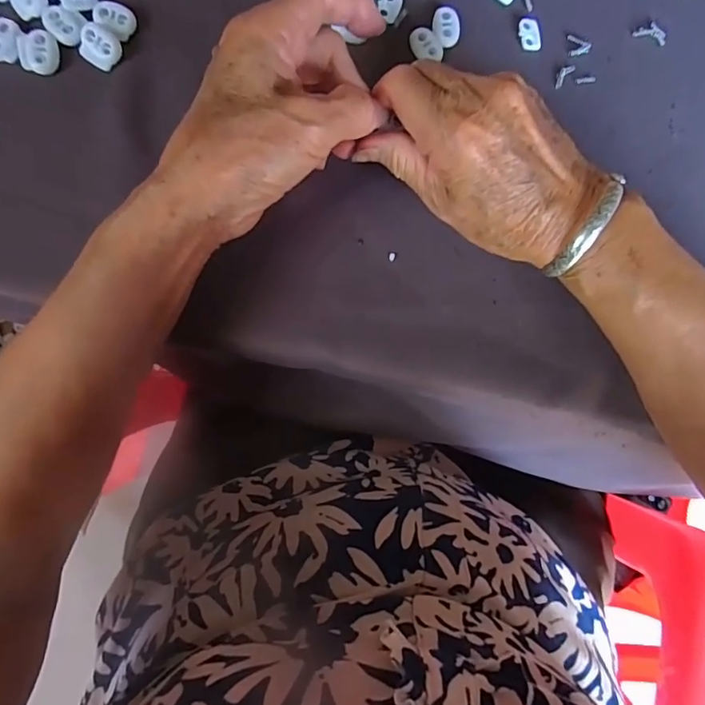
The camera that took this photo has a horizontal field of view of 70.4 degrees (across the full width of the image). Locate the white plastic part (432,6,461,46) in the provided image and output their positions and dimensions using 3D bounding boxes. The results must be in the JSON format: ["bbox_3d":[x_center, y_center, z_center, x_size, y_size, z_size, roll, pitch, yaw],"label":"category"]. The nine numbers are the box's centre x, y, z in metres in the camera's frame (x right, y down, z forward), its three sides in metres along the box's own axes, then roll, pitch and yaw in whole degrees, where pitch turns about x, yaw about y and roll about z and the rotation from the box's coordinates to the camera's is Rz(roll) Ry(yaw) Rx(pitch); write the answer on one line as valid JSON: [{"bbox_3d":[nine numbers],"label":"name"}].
[{"bbox_3d":[0.055,-0.190,0.292,0.015,0.005,0.023,-3,85,-6],"label":"white plastic part"}]

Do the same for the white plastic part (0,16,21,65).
[{"bbox_3d":[-0.185,-0.166,0.263,0.016,0.004,0.023,10,84,-5],"label":"white plastic part"}]

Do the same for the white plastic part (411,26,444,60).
[{"bbox_3d":[0.043,-0.178,0.289,0.015,0.004,0.021,-37,90,-8],"label":"white plastic part"}]

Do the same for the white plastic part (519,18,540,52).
[{"bbox_3d":[0.105,-0.190,0.298,0.012,0.004,0.019,-9,86,-7],"label":"white plastic part"}]

